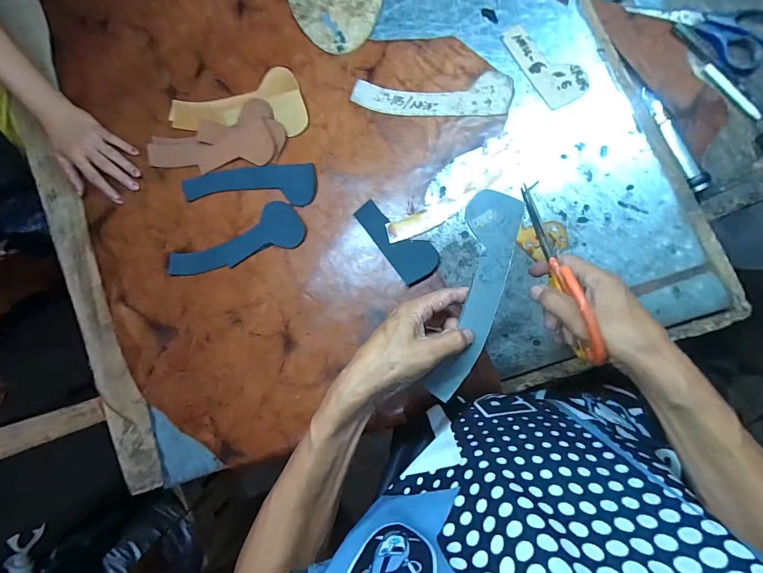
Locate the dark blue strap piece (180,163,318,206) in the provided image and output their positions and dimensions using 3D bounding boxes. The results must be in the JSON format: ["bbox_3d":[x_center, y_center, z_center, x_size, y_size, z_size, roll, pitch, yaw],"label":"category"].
[{"bbox_3d":[-0.191,-0.146,0.527,0.202,0.006,0.055,2,89,11],"label":"dark blue strap piece"}]

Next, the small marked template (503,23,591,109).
[{"bbox_3d":[0.206,-0.282,0.460,0.052,0.004,0.123,-33,81,10],"label":"small marked template"}]

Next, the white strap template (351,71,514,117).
[{"bbox_3d":[0.065,-0.252,0.485,0.207,0.004,0.054,2,90,10],"label":"white strap template"}]

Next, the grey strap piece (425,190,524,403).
[{"bbox_3d":[0.089,0.012,0.347,0.048,0.006,0.198,12,96,1],"label":"grey strap piece"}]

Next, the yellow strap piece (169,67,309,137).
[{"bbox_3d":[-0.212,-0.272,0.530,0.223,0.005,0.093,7,90,10],"label":"yellow strap piece"}]

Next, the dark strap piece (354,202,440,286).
[{"bbox_3d":[0.023,-0.065,0.485,0.058,0.004,0.127,-37,84,7],"label":"dark strap piece"}]

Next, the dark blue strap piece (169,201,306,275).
[{"bbox_3d":[-0.212,-0.066,0.526,0.206,0.007,0.066,-17,85,5],"label":"dark blue strap piece"}]

